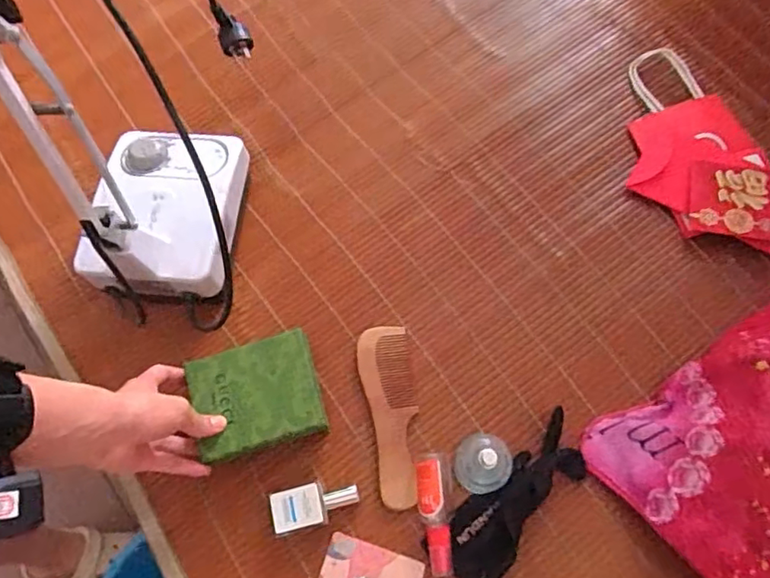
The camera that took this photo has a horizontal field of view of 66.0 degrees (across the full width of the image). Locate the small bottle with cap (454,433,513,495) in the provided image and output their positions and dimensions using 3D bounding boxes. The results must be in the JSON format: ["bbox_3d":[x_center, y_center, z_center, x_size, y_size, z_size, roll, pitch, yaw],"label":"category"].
[{"bbox_3d":[0.087,0.153,0.523,0.051,0.078,0.047,-1,69,1],"label":"small bottle with cap"}]

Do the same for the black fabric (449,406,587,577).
[{"bbox_3d":[0.122,0.191,0.540,0.060,0.016,0.168,42,76,15],"label":"black fabric"}]

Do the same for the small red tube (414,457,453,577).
[{"bbox_3d":[0.043,0.201,0.529,0.024,0.028,0.096,-8,83,-1],"label":"small red tube"}]

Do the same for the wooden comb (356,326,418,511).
[{"bbox_3d":[0.006,0.119,0.573,0.050,0.005,0.172,-8,69,-1],"label":"wooden comb"}]

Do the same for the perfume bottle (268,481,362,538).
[{"bbox_3d":[-0.064,0.197,0.541,0.079,0.023,0.038,-14,70,-4],"label":"perfume bottle"}]

